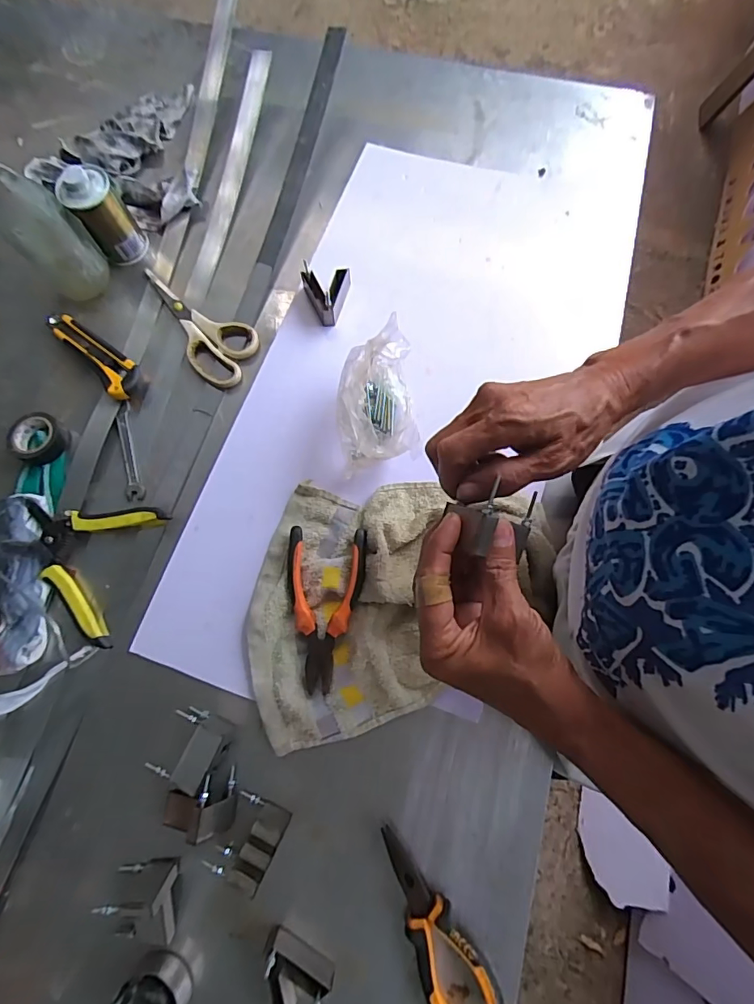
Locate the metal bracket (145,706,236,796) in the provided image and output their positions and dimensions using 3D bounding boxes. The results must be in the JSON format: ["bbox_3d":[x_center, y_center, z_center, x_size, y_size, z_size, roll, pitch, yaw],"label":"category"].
[{"bbox_3d":[-0.162,0.218,0.428,0.050,0.036,0.052,22,78,7],"label":"metal bracket"}]

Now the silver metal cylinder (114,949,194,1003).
[{"bbox_3d":[-0.183,0.406,0.388,0.053,0.038,0.053,42,81,11],"label":"silver metal cylinder"}]

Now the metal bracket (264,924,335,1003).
[{"bbox_3d":[-0.072,0.390,0.388,0.060,0.038,0.049,30,79,9],"label":"metal bracket"}]

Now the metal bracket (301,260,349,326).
[{"bbox_3d":[-0.057,-0.231,0.537,0.051,0.032,0.057,-1,76,2],"label":"metal bracket"}]

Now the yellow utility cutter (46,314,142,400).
[{"bbox_3d":[-0.310,-0.166,0.534,0.040,0.026,0.142,-44,79,-9],"label":"yellow utility cutter"}]

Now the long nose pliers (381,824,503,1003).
[{"bbox_3d":[0.047,0.352,0.402,0.054,0.024,0.149,-25,77,-5],"label":"long nose pliers"}]

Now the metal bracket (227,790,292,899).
[{"bbox_3d":[-0.107,0.291,0.411,0.050,0.042,0.056,19,77,6],"label":"metal bracket"}]

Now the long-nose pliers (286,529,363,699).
[{"bbox_3d":[-0.051,0.101,0.456,0.073,0.019,0.150,3,76,2],"label":"long-nose pliers"}]

